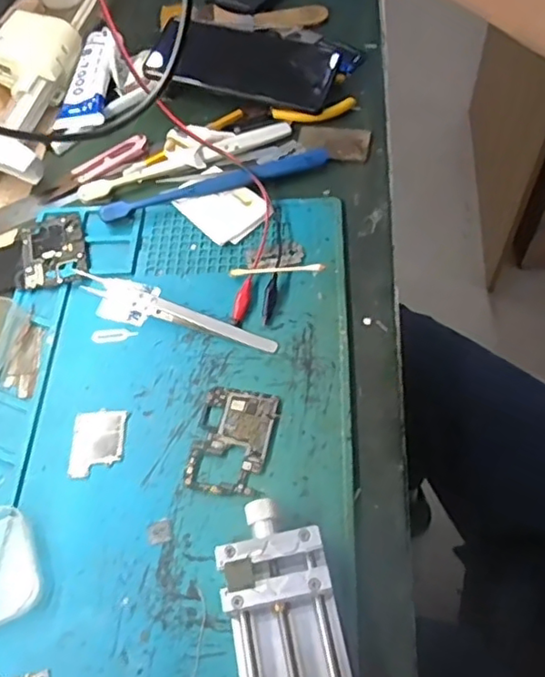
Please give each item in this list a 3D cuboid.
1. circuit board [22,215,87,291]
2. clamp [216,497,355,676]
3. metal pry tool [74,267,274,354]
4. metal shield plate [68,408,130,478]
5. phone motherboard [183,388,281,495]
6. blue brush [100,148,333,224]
[{"bbox_3d":[-0.172,-0.070,0.474,0.048,0.004,0.070,-15,60,-4],"label":"circuit board"},{"bbox_3d":[0.006,0.143,0.312,0.055,0.029,0.114,-12,62,-3],"label":"clamp"},{"bbox_3d":[-0.073,-0.022,0.433,0.165,0.014,0.018,22,65,15],"label":"metal pry tool"},{"bbox_3d":[-0.114,0.068,0.394,0.035,0.004,0.046,2,60,6],"label":"metal shield plate"},{"bbox_3d":[-0.026,0.064,0.382,0.048,0.004,0.067,9,61,10],"label":"phone motherboard"},{"bbox_3d":[-0.046,-0.125,0.487,0.186,0.012,0.026,-18,60,-6],"label":"blue brush"}]

